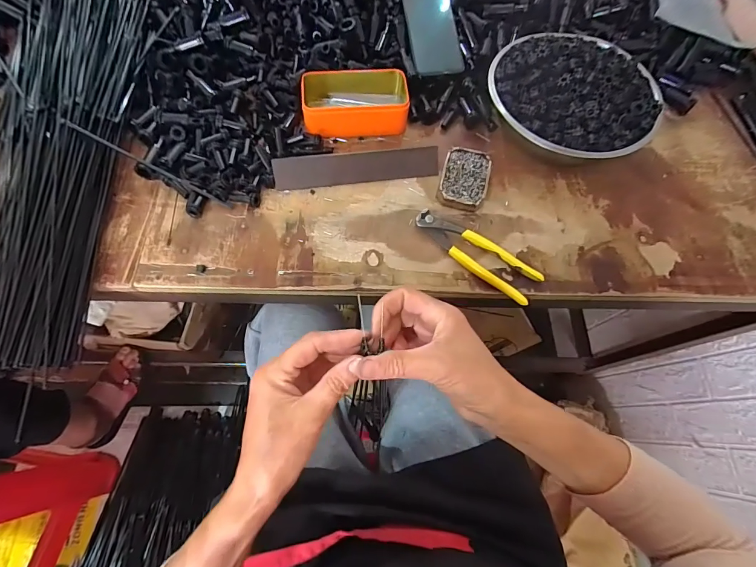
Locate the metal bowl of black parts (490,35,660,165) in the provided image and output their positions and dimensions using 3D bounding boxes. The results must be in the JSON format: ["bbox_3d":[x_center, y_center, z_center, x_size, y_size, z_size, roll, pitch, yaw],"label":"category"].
[{"bbox_3d":[0.258,-0.245,0.487,0.198,0.070,0.198,1,69,-2],"label":"metal bowl of black parts"}]

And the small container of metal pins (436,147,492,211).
[{"bbox_3d":[0.116,-0.140,0.476,0.062,0.020,0.088,15,69,4],"label":"small container of metal pins"}]

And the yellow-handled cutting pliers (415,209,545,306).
[{"bbox_3d":[0.118,-0.038,0.440,0.164,0.016,0.043,36,72,11],"label":"yellow-handled cutting pliers"}]

